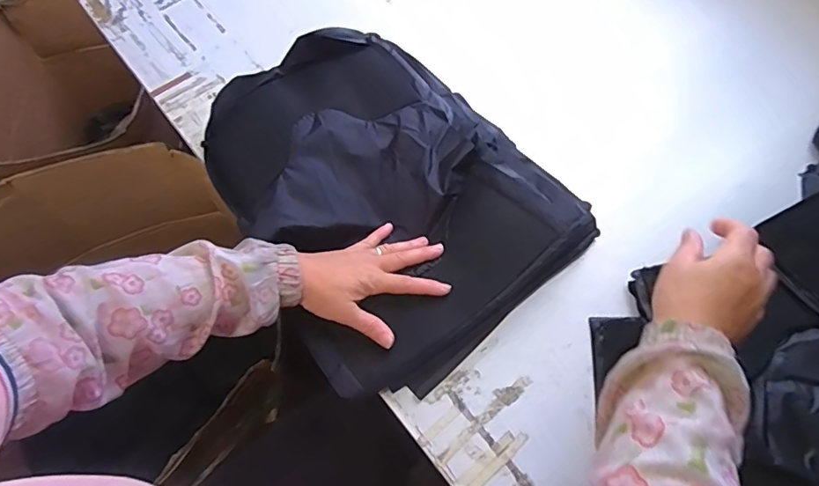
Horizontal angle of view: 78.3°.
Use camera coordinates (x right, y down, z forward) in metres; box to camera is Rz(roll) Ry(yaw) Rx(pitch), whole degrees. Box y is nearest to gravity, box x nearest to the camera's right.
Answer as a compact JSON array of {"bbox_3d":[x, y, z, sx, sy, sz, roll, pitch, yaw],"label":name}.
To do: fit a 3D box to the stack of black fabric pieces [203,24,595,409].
[{"bbox_3d":[-0.043,-0.064,0.584,0.320,0.062,0.411,-38,68,-16],"label":"stack of black fabric pieces"}]

